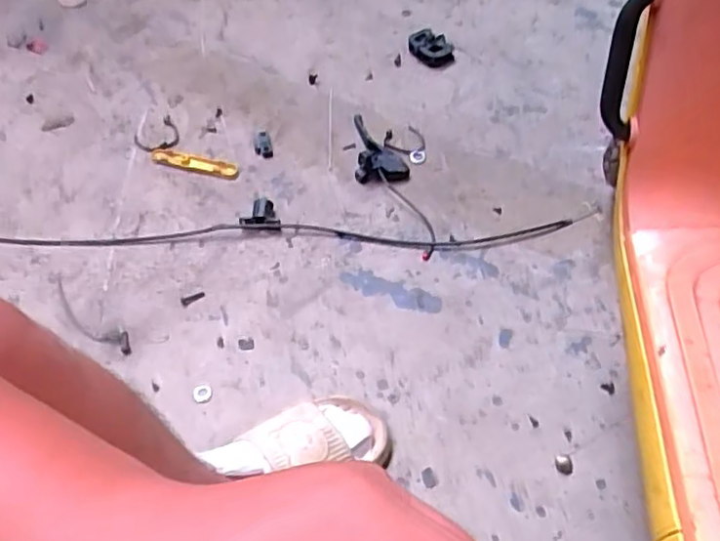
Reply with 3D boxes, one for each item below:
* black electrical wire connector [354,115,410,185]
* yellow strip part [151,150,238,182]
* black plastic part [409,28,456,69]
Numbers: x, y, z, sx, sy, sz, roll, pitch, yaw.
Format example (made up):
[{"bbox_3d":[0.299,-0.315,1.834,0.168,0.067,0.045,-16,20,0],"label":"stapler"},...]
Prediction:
[{"bbox_3d":[0.034,-0.188,1.012,0.081,0.019,0.114,-2,56,3],"label":"black electrical wire connector"},{"bbox_3d":[-0.259,-0.166,1.017,0.142,0.015,0.027,11,57,11],"label":"yellow strip part"},{"bbox_3d":[0.123,-0.388,1.148,0.091,0.035,0.055,35,65,24],"label":"black plastic part"}]

